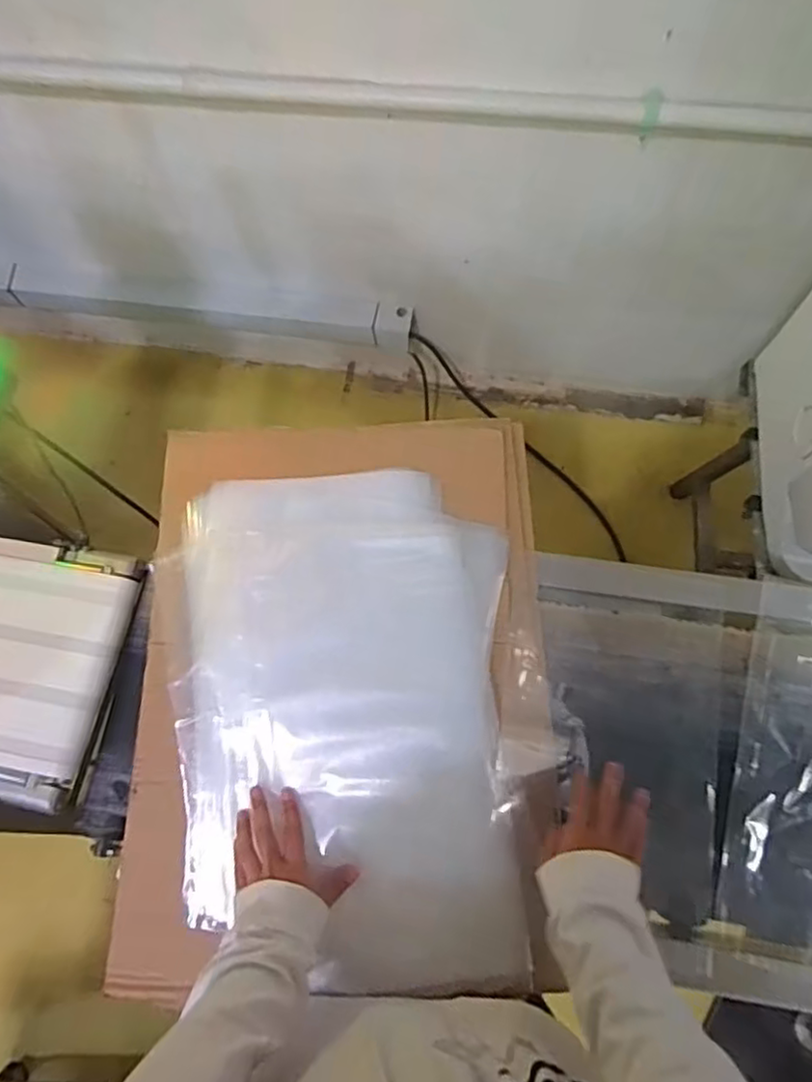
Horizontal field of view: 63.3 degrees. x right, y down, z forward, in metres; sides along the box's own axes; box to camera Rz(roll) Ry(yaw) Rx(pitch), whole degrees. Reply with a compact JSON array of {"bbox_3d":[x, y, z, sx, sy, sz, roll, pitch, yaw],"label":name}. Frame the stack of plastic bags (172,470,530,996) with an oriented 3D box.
[{"bbox_3d":[-0.064,0.169,0.674,0.353,0.036,0.503,-4,71,1],"label":"stack of plastic bags"}]

